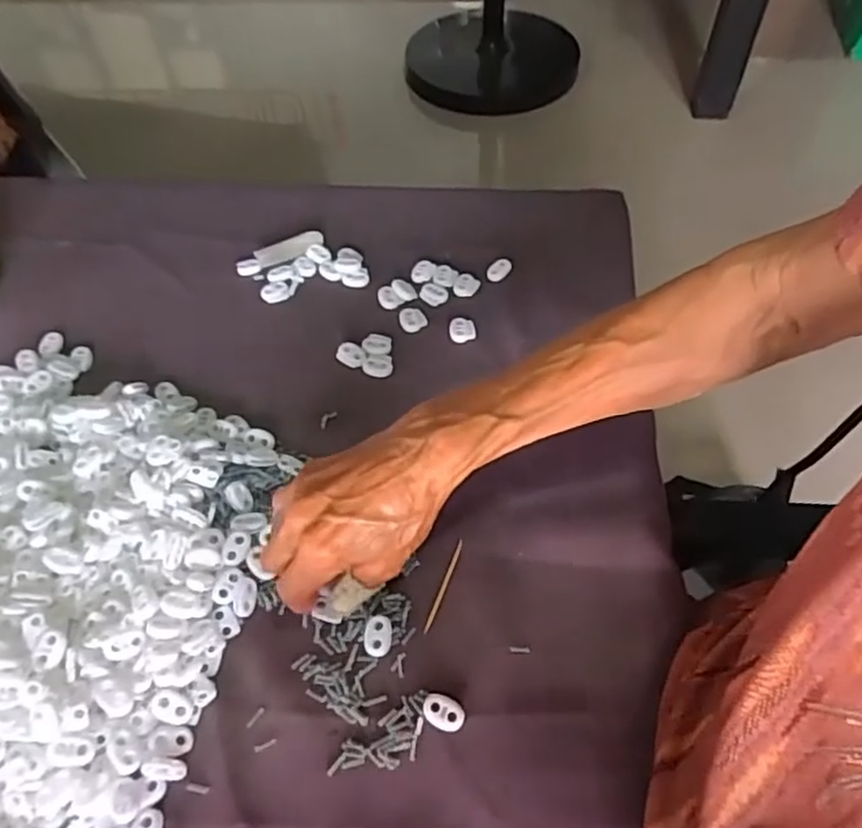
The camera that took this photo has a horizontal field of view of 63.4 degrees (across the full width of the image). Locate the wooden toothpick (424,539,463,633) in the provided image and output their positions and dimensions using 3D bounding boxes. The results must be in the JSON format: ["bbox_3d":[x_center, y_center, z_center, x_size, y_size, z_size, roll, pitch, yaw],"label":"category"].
[{"bbox_3d":[0.008,0.103,0.421,0.004,0.009,0.059,20,56,13],"label":"wooden toothpick"}]

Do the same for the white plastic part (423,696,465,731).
[{"bbox_3d":[0.007,0.160,0.372,0.022,0.004,0.015,16,56,11],"label":"white plastic part"}]

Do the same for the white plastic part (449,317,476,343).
[{"bbox_3d":[0.024,-0.066,0.543,0.020,0.005,0.020,-1,54,-1],"label":"white plastic part"}]

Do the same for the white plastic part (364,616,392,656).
[{"bbox_3d":[-0.031,0.128,0.403,0.016,0.005,0.023,-1,54,-1],"label":"white plastic part"}]

